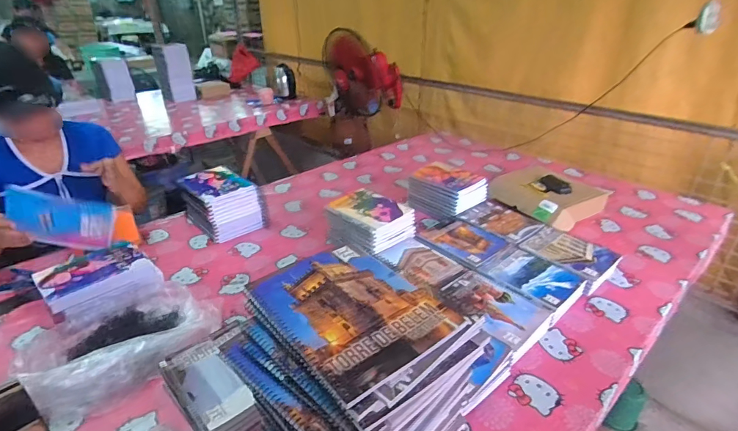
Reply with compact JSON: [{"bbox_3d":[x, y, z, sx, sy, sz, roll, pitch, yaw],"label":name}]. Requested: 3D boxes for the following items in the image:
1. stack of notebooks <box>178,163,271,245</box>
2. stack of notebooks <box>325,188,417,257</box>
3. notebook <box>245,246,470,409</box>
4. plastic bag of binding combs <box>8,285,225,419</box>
[{"bbox_3d":[-0.444,-0.038,1.240,0.229,0.143,0.168,23,35,36],"label":"stack of notebooks"},{"bbox_3d":[-0.001,0.033,1.111,0.174,0.127,0.206,-24,36,-38],"label":"stack of notebooks"},{"bbox_3d":[-0.020,0.093,0.429,0.149,0.010,0.191,-21,35,-35],"label":"notebook"},{"bbox_3d":[-0.471,0.234,0.802,0.315,0.080,0.225,-19,33,-32],"label":"plastic bag of binding combs"}]

